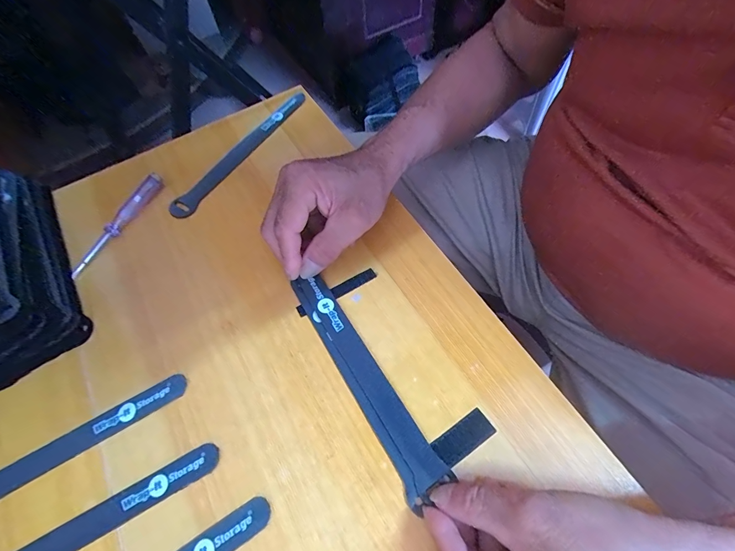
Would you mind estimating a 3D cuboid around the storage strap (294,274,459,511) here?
[{"bbox_3d":[-0.005,0.072,0.267,0.028,0.009,0.178,-30,65,-12],"label":"storage strap"}]

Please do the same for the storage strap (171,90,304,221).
[{"bbox_3d":[-0.130,-0.134,0.376,0.019,0.009,0.198,31,68,17],"label":"storage strap"}]

